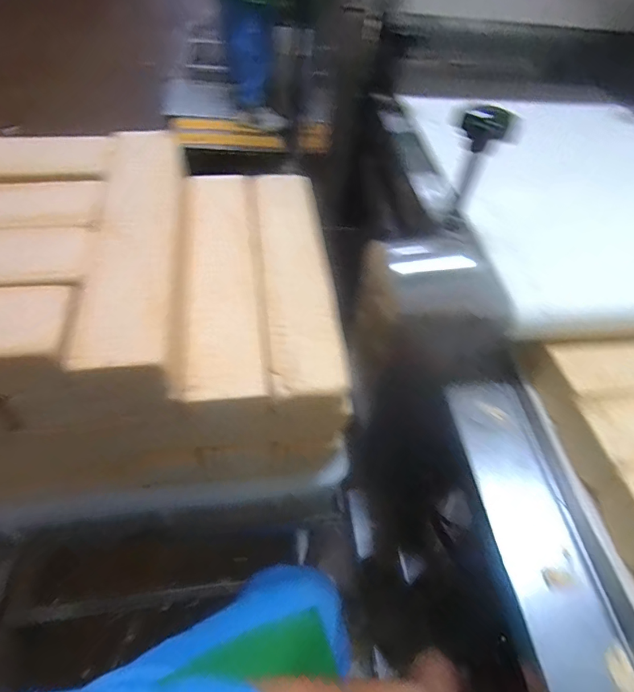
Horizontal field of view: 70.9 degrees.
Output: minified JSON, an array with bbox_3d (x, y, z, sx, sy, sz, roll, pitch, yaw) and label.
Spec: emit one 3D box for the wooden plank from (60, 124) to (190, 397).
[{"bbox_3d":[-0.181,-0.115,0.459,0.083,0.043,0.354,-4,52,-9],"label":"wooden plank"}]

